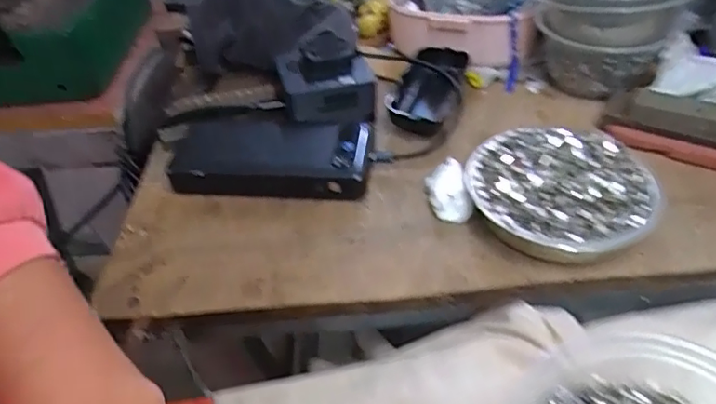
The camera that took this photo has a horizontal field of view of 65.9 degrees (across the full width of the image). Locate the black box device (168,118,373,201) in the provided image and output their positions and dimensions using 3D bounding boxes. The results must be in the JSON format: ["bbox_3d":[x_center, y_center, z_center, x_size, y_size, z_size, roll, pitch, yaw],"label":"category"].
[{"bbox_3d":[-0.074,-0.039,0.438,0.168,0.026,0.069,5,43,11],"label":"black box device"}]

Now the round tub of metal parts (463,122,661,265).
[{"bbox_3d":[0.137,-0.007,0.381,0.118,0.034,0.106,6,43,13],"label":"round tub of metal parts"}]

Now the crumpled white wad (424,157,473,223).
[{"bbox_3d":[0.064,-0.008,0.394,0.025,0.026,0.043,-9,42,-4],"label":"crumpled white wad"}]

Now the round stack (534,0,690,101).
[{"bbox_3d":[0.207,-0.158,0.465,0.114,0.112,0.096,15,46,21],"label":"round stack"}]

